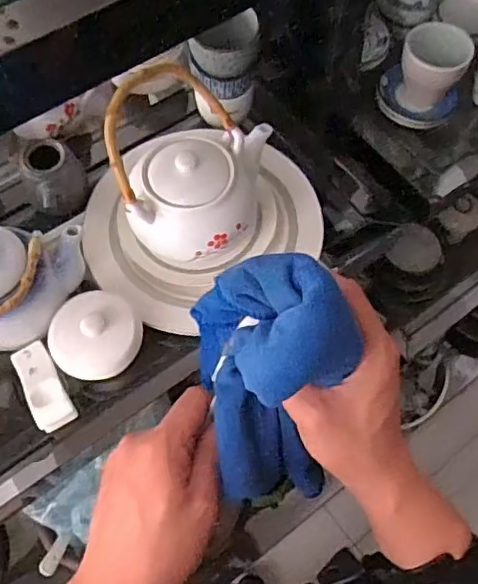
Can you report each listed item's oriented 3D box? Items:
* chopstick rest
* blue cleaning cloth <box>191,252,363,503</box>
[{"bbox_3d":[-0.188,0.088,0.547,0.036,0.018,0.087,-26,68,-13],"label":"chopstick rest"},{"bbox_3d":[0.018,0.058,0.345,0.091,0.164,0.051,4,27,0],"label":"blue cleaning cloth"}]

